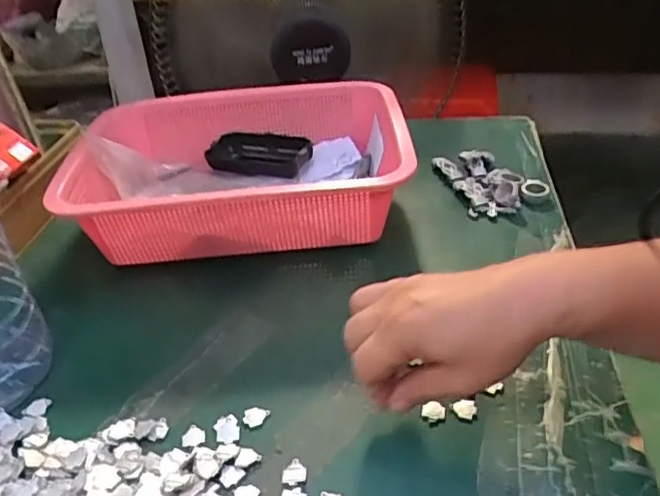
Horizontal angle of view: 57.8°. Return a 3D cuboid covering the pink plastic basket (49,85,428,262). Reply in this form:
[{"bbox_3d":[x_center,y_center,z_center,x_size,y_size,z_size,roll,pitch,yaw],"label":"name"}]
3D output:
[{"bbox_3d":[-0.082,-0.070,0.566,0.287,0.098,0.223,-6,35,-2],"label":"pink plastic basket"}]

